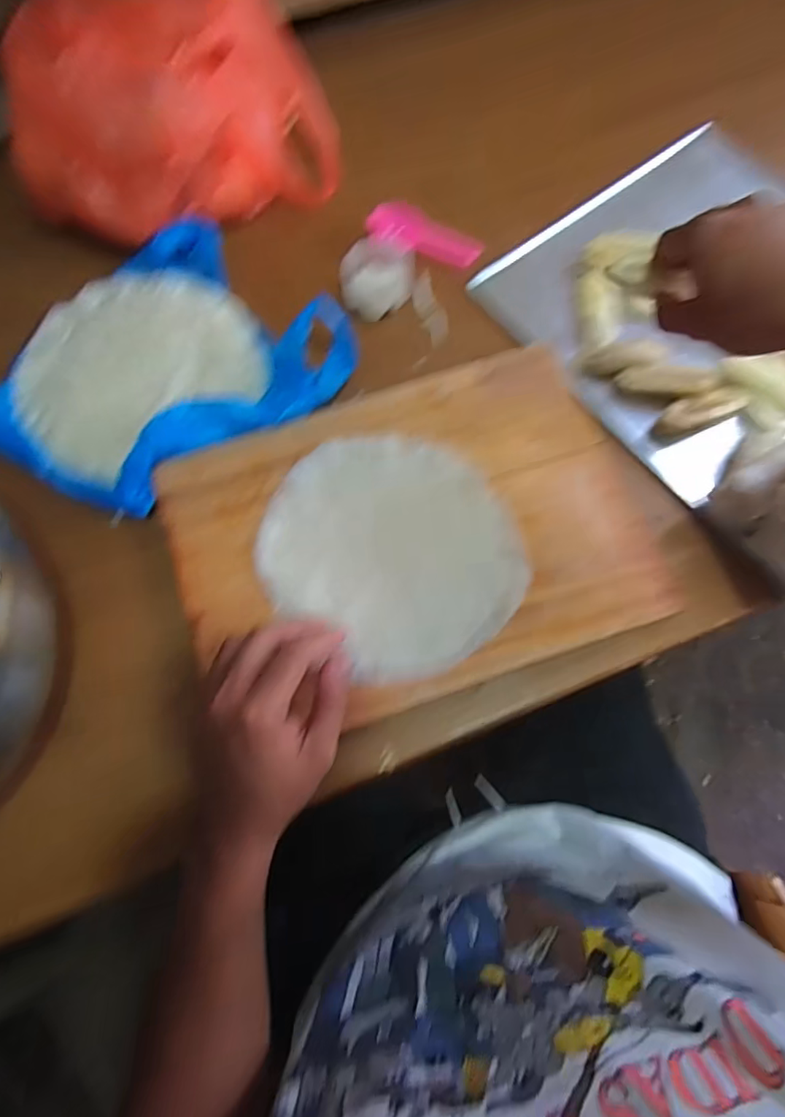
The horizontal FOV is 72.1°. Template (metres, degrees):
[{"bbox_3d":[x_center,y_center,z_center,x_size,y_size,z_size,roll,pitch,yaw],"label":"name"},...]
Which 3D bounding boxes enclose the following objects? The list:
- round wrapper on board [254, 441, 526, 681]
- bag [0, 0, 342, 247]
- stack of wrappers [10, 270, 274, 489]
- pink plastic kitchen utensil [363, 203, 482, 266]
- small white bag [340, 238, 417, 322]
[{"bbox_3d":[0.000,-0.008,0.419,0.174,0.010,0.195,-41,77,-12],"label":"round wrapper on board"},{"bbox_3d":[-0.182,-0.407,0.478,0.225,0.156,0.237,20,73,6],"label":"bag"},{"bbox_3d":[-0.230,-0.177,0.481,0.210,0.013,0.197,-40,76,-12],"label":"stack of wrappers"},{"bbox_3d":[0.032,-0.312,0.518,0.109,0.026,0.040,12,72,4],"label":"pink plastic kitchen utensil"},{"bbox_3d":[-0.013,-0.252,0.492,0.065,0.038,0.057,6,72,2],"label":"small white bag"}]

